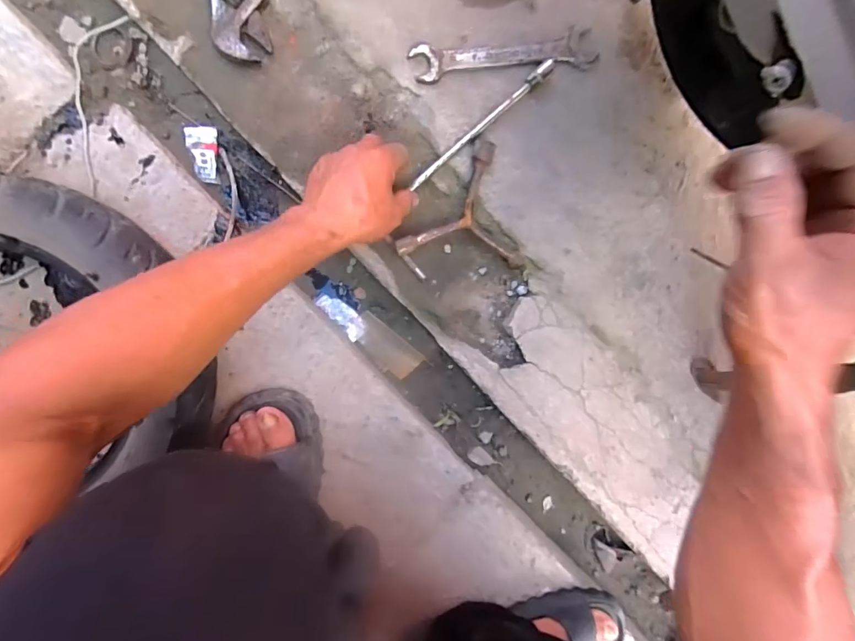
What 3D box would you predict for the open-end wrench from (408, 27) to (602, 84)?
[{"bbox_3d":[0.087,-0.297,0.487,0.207,0.010,0.042,-9,96,-5],"label":"open-end wrench"}]

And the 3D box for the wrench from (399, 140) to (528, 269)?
[{"bbox_3d":[0.047,-0.135,0.499,0.149,0.030,0.133,6,94,-7],"label":"wrench"}]

